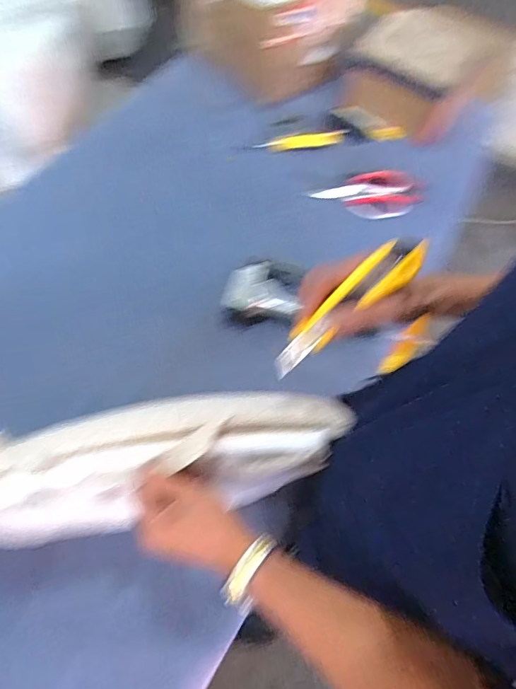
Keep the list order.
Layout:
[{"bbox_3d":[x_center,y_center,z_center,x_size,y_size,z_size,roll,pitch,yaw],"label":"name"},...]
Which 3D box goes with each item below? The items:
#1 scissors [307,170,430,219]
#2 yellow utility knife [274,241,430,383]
[{"bbox_3d":[0.217,-0.287,0.861,0.219,0.024,0.093,-7,83,1],"label":"scissors"},{"bbox_3d":[0.078,-0.034,0.414,0.175,0.015,0.033,-43,64,22],"label":"yellow utility knife"}]

